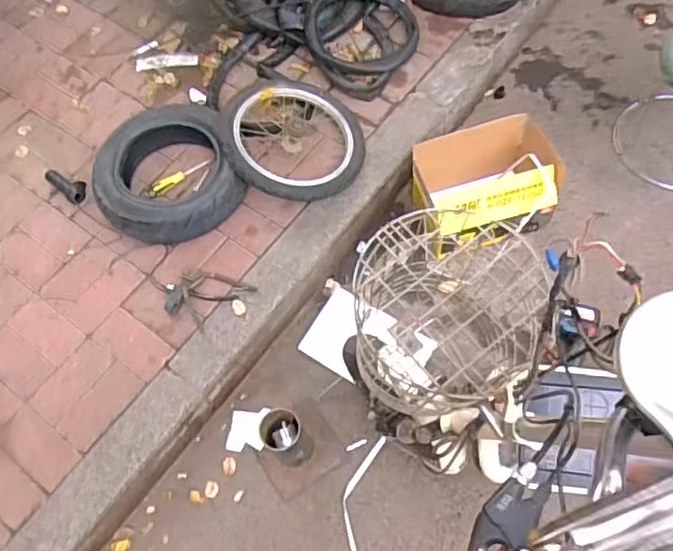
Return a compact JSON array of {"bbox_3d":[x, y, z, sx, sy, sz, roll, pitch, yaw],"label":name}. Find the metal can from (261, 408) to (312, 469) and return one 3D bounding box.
[{"bbox_3d":[-0.109,0.362,1.340,0.106,0.196,0.092,37,72,22],"label":"metal can"}]

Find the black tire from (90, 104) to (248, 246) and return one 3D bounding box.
[{"bbox_3d":[-0.432,-0.262,1.567,0.382,0.115,0.363,-1,65,3],"label":"black tire"}]

